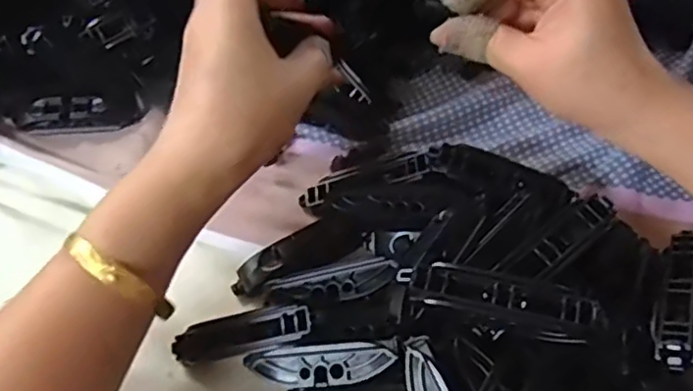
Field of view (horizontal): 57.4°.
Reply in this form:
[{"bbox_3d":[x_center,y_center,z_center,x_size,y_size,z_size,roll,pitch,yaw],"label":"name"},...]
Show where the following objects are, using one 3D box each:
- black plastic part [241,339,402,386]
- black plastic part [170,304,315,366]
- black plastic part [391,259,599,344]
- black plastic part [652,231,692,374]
[{"bbox_3d":[-0.013,0.077,0.291,0.071,0.011,0.018,-9,54,20],"label":"black plastic part"},{"bbox_3d":[-0.050,0.066,0.305,0.074,0.012,0.017,-17,54,18],"label":"black plastic part"},{"bbox_3d":[0.061,0.043,0.257,0.078,0.011,0.020,13,58,12],"label":"black plastic part"},{"bbox_3d":[0.150,0.044,0.287,0.015,0.011,0.080,20,47,16],"label":"black plastic part"}]

